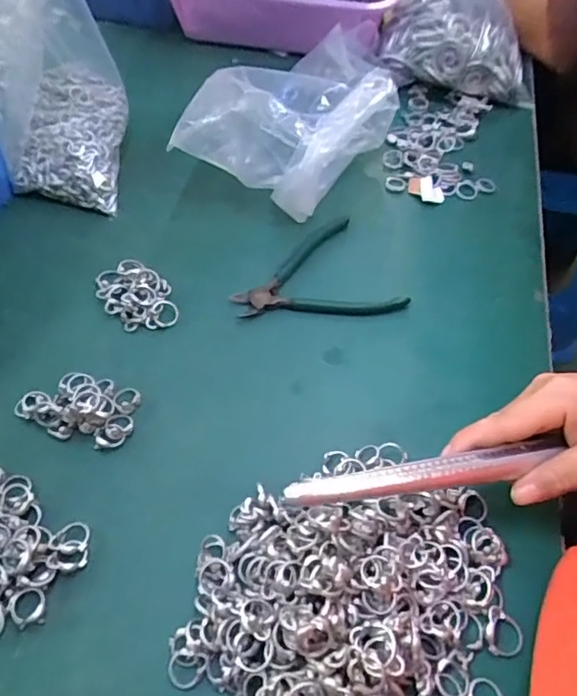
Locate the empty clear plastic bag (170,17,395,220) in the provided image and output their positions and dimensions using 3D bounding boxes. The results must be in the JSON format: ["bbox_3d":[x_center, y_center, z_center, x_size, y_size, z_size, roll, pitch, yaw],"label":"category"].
[{"bbox_3d":[0.004,-0.207,0.536,0.170,0.085,0.155,15,58,9],"label":"empty clear plastic bag"}]

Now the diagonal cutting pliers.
[{"bbox_3d":[0.028,-0.076,0.503,0.147,0.009,0.113,1,57,0],"label":"diagonal cutting pliers"}]

